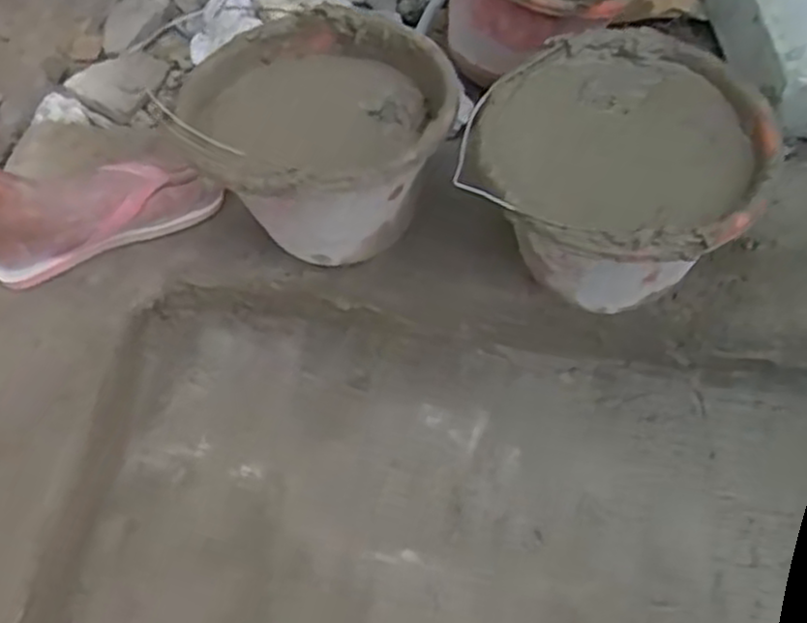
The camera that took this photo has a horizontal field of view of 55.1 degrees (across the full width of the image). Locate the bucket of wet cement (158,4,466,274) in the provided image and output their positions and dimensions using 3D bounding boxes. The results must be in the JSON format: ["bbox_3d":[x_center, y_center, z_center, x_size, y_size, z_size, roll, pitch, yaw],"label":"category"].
[{"bbox_3d":[-0.076,-0.162,0.741,0.245,0.146,0.222,-4,59,2],"label":"bucket of wet cement"}]

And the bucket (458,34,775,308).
[{"bbox_3d":[0.184,-0.118,0.684,0.235,0.134,0.241,-2,59,3],"label":"bucket"}]

